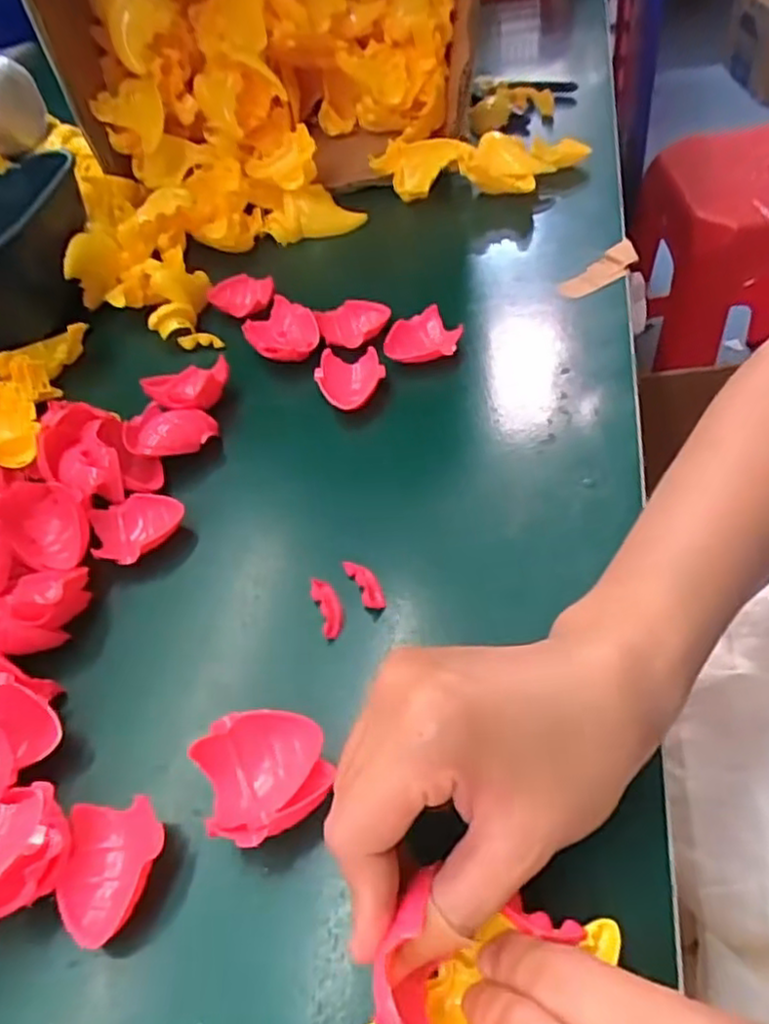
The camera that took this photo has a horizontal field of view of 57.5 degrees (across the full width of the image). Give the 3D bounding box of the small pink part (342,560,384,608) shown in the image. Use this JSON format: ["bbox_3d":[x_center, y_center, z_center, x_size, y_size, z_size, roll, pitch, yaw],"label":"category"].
[{"bbox_3d":[-0.009,0.031,0.315,0.010,0.005,0.028,-25,49,-10],"label":"small pink part"}]

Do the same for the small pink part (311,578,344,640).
[{"bbox_3d":[-0.025,0.042,0.313,0.011,0.007,0.028,-20,49,-5],"label":"small pink part"}]

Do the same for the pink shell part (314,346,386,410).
[{"bbox_3d":[-0.020,-0.077,0.402,0.037,0.014,0.035,3,51,14],"label":"pink shell part"}]

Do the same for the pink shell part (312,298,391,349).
[{"bbox_3d":[-0.019,-0.116,0.433,0.044,0.016,0.028,-16,49,-2],"label":"pink shell part"}]

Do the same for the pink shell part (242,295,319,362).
[{"bbox_3d":[-0.061,-0.109,0.424,0.039,0.014,0.046,-41,54,-22],"label":"pink shell part"}]

